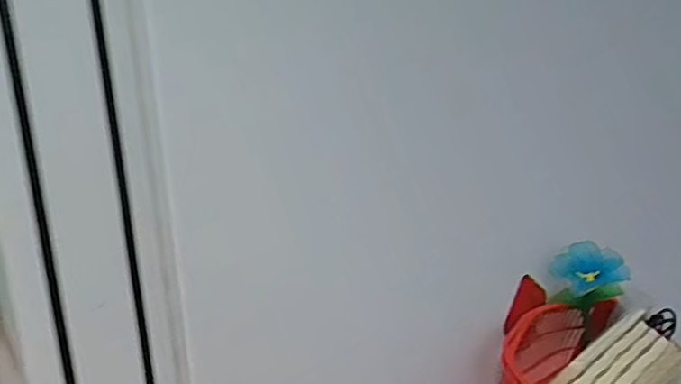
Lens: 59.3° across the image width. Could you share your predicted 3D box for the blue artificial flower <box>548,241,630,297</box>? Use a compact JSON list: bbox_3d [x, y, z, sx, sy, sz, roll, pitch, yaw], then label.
[{"bbox_3d":[0.221,0.069,0.534,0.061,0.044,0.022,10,18,43],"label":"blue artificial flower"}]

